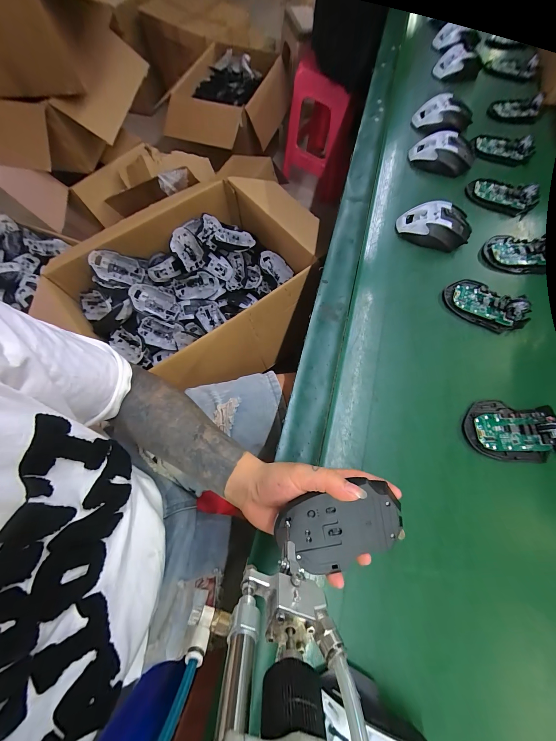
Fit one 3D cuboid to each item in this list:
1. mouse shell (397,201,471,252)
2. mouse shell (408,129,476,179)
[{"bbox_3d":[0.262,-0.243,0.437,0.112,0.037,0.065,8,70,2],"label":"mouse shell"},{"bbox_3d":[0.320,-0.423,0.504,0.117,0.038,0.077,26,72,10],"label":"mouse shell"}]

